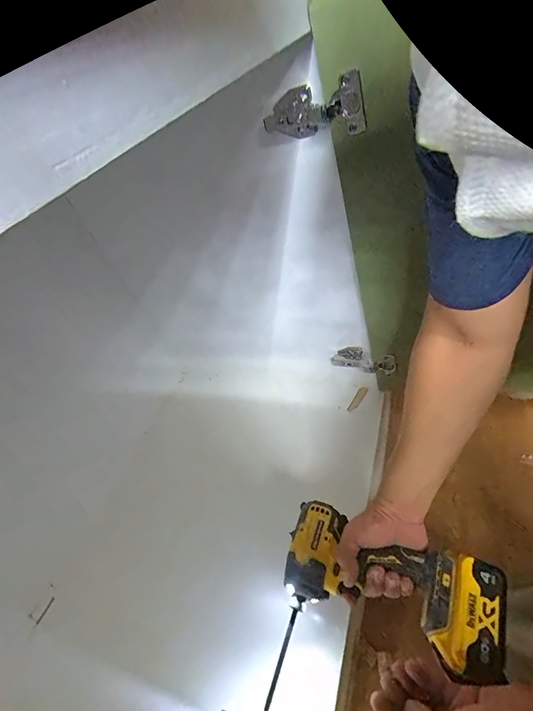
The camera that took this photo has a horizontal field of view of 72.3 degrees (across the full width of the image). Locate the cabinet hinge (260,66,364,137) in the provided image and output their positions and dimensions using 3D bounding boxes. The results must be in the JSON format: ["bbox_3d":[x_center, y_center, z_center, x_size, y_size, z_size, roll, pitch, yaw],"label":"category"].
[{"bbox_3d":[0.055,-0.296,0.442,0.119,0.053,0.040,22,44,35],"label":"cabinet hinge"}]

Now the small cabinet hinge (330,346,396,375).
[{"bbox_3d":[0.187,0.010,0.719,0.125,0.043,0.024,17,42,30],"label":"small cabinet hinge"}]

